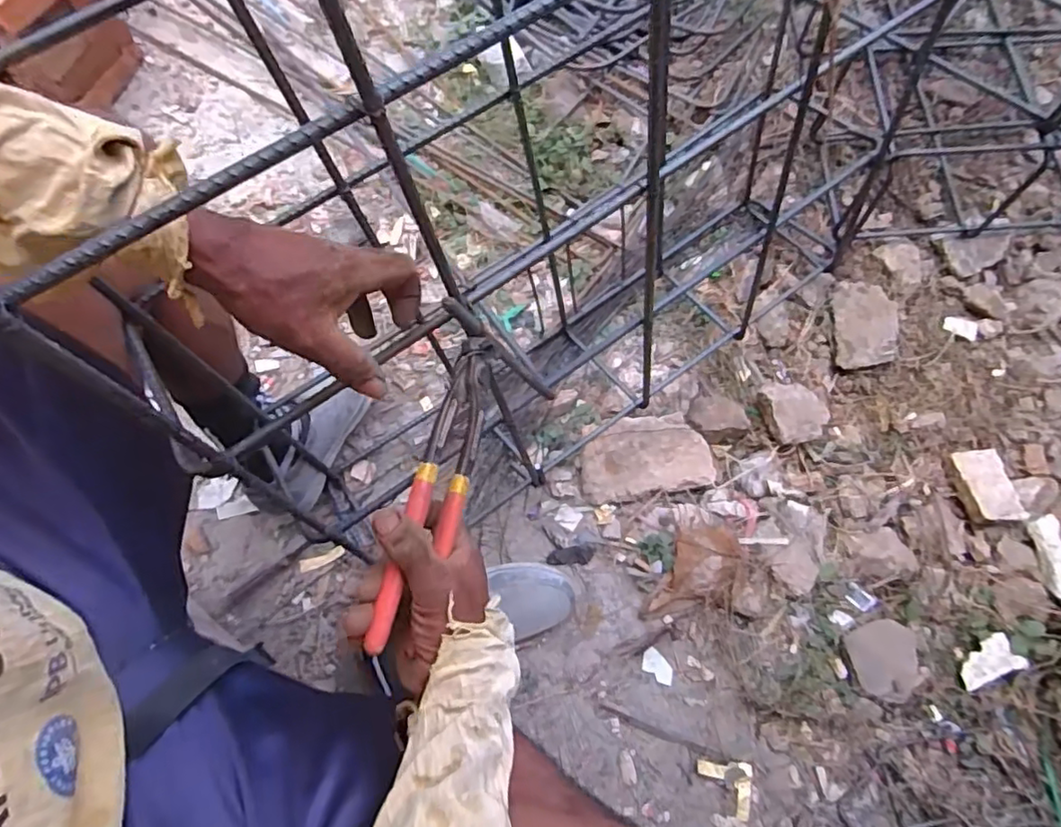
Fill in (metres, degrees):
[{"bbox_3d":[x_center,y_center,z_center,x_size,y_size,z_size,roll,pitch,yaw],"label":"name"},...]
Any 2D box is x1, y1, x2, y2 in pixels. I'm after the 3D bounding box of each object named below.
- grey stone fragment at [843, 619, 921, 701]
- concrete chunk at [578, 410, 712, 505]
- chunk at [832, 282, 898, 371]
[{"bbox_3d":[0.446,0.307,0.775,0.088,0.023,0.092,9,69,0],"label":"grey stone fragment"},{"bbox_3d":[0.156,0.057,0.854,0.175,0.027,0.112,-8,70,-6],"label":"concrete chunk"},{"bbox_3d":[0.494,-0.136,0.914,0.085,0.030,0.134,-1,69,-4],"label":"chunk"}]

